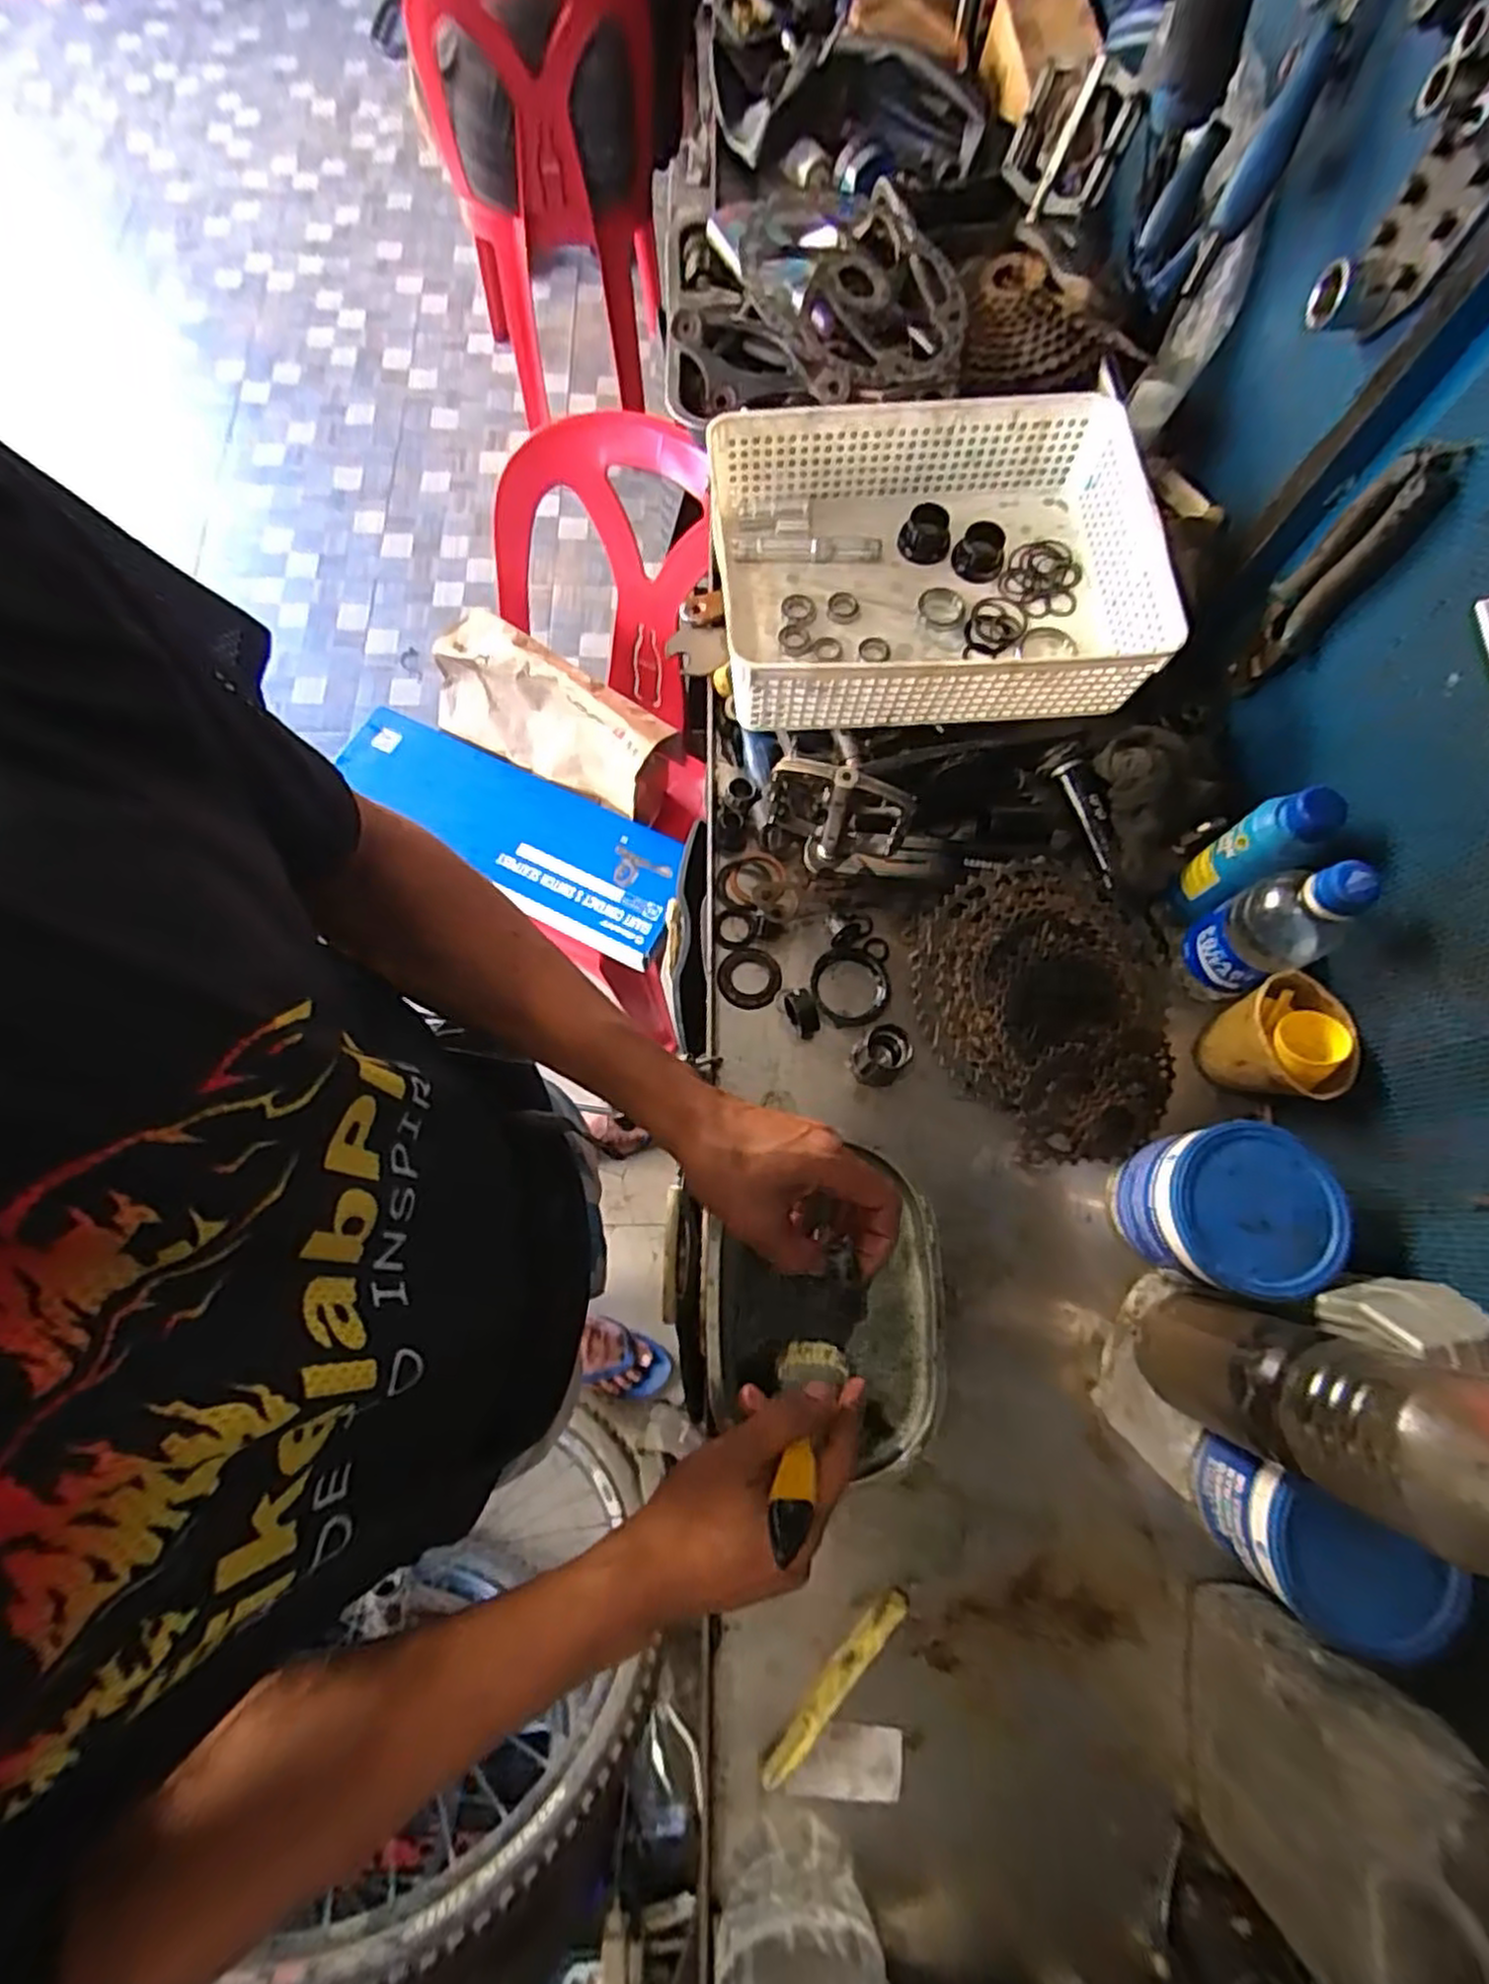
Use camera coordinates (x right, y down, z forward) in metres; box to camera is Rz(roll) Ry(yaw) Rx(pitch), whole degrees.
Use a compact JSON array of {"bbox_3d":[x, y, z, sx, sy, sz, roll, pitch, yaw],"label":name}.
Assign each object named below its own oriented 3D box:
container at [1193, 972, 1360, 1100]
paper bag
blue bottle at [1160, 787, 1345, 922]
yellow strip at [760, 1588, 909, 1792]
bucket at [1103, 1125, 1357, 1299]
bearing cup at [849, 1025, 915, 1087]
[{"bbox_3d":[0.366,0.036,0.531,0.058,0.098,0.075,-36,78,-12],"label":"container"},{"bbox_3d":[-0.259,-0.353,1.005,0.325,0.165,0.054,26,48,6],"label":"paper bag"},{"bbox_3d":[0.351,-0.095,0.543,0.038,0.142,0.039,-31,77,-10],"label":"blue bottle"},{"bbox_3d":[0.054,0.418,0.462,0.016,0.010,0.125,43,77,10],"label":"yellow strip"},{"bbox_3d":[0.309,0.144,0.507,0.095,0.105,0.098,1,73,-2],"label":"bucket"},{"bbox_3d":[0.099,0.047,0.551,0.036,0.050,0.037,1,73,-2],"label":"bearing cup"}]

